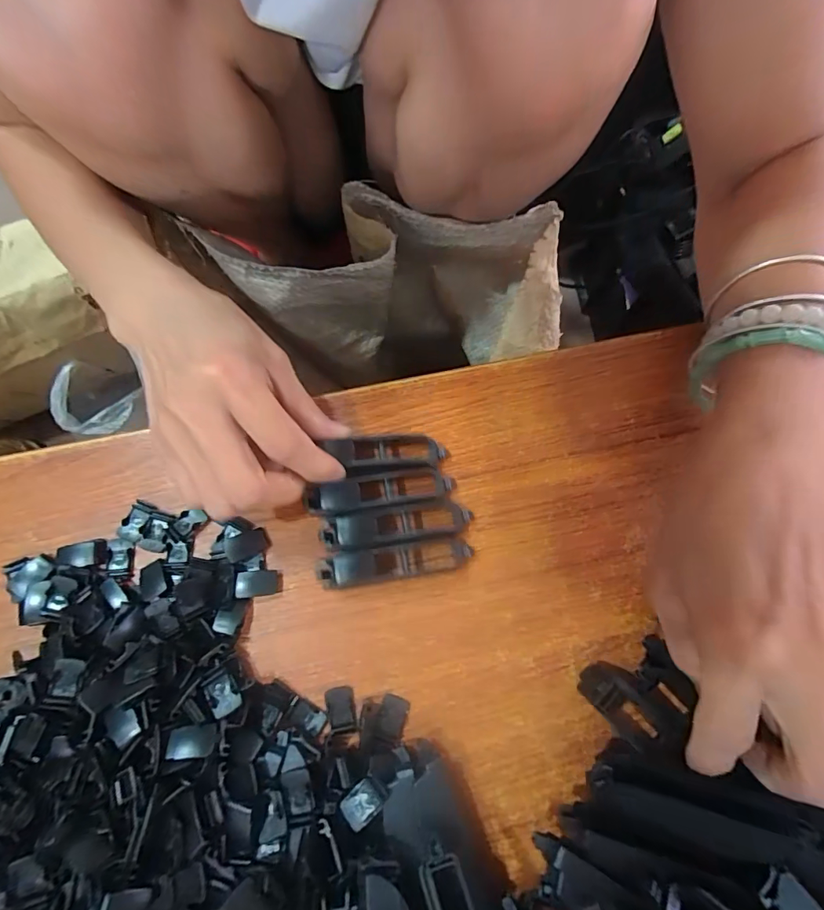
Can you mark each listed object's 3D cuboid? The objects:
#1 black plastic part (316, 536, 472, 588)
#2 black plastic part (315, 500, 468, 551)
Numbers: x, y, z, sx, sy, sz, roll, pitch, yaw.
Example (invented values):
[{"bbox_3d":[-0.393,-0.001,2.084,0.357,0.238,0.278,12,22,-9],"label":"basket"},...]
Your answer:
[{"bbox_3d":[-0.008,0.053,0.228,0.075,0.017,0.017,-9,74,-2],"label":"black plastic part"},{"bbox_3d":[-0.008,0.036,0.233,0.075,0.017,0.017,-6,73,-14],"label":"black plastic part"}]

